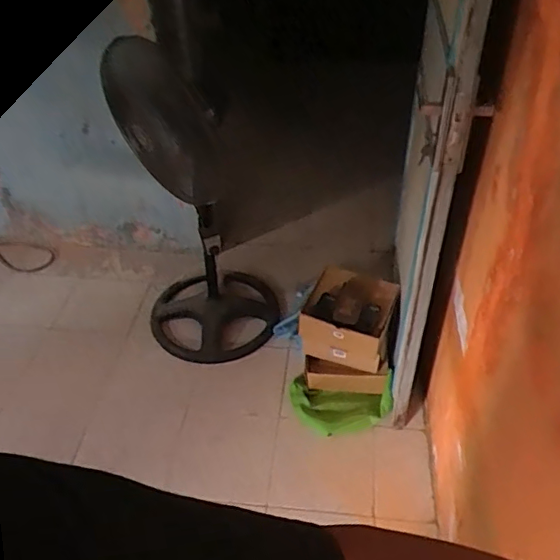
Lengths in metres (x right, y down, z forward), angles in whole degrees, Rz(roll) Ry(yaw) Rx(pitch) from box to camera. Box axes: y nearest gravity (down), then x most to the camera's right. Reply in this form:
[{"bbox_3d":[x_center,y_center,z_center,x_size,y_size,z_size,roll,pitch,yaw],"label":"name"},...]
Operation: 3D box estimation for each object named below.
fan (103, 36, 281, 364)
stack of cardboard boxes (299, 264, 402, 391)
[{"bbox_3d":[-0.240,-0.246,1.749,0.444,1.074,0.416,-10,41,-12],"label":"fan"},{"bbox_3d":[0.209,0.162,1.770,0.283,0.269,0.262,7,41,9],"label":"stack of cardboard boxes"}]

